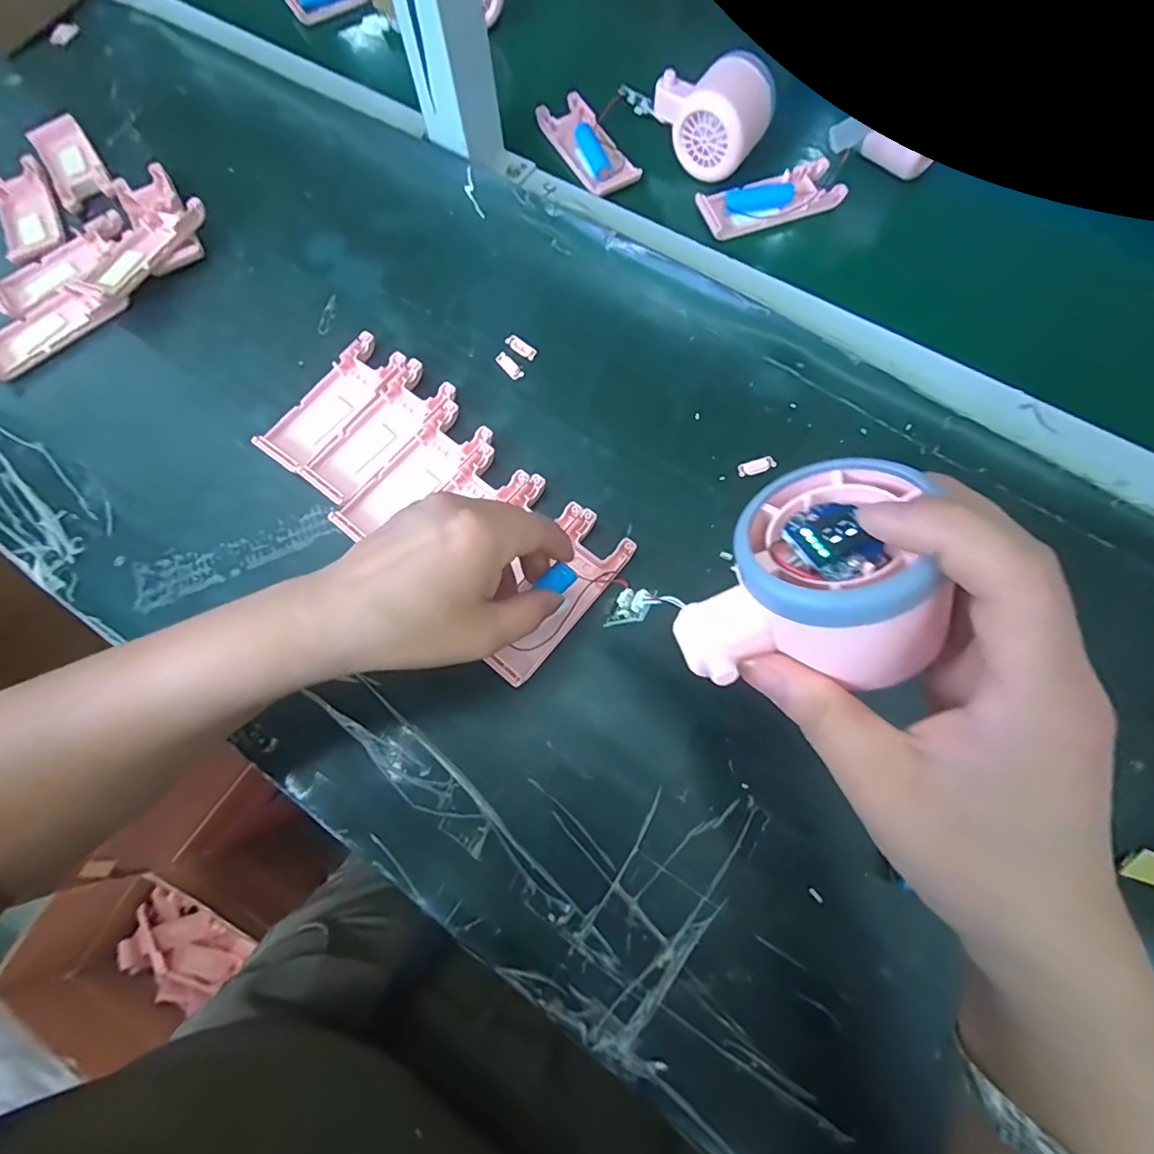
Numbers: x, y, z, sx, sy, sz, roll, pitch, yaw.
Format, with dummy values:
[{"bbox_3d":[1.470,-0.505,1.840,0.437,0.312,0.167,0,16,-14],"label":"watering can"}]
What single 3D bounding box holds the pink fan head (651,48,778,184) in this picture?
[{"bbox_3d":[0.097,-0.344,0.391,0.082,0.051,0.054,34,76,11],"label":"pink fan head"}]

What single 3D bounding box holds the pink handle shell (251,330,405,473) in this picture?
[{"bbox_3d":[-0.161,-0.115,0.350,0.041,0.011,0.103,35,77,12],"label":"pink handle shell"}]

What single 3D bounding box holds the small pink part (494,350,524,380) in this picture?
[{"bbox_3d":[-0.046,-0.144,0.358,0.009,0.004,0.023,-43,76,-11],"label":"small pink part"}]

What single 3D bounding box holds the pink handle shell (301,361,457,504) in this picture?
[{"bbox_3d":[-0.127,-0.093,0.341,0.042,0.009,0.102,40,78,13],"label":"pink handle shell"}]

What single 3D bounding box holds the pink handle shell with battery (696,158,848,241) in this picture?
[{"bbox_3d":[0.143,-0.280,0.395,0.103,0.013,0.038,-18,73,-4],"label":"pink handle shell with battery"}]

